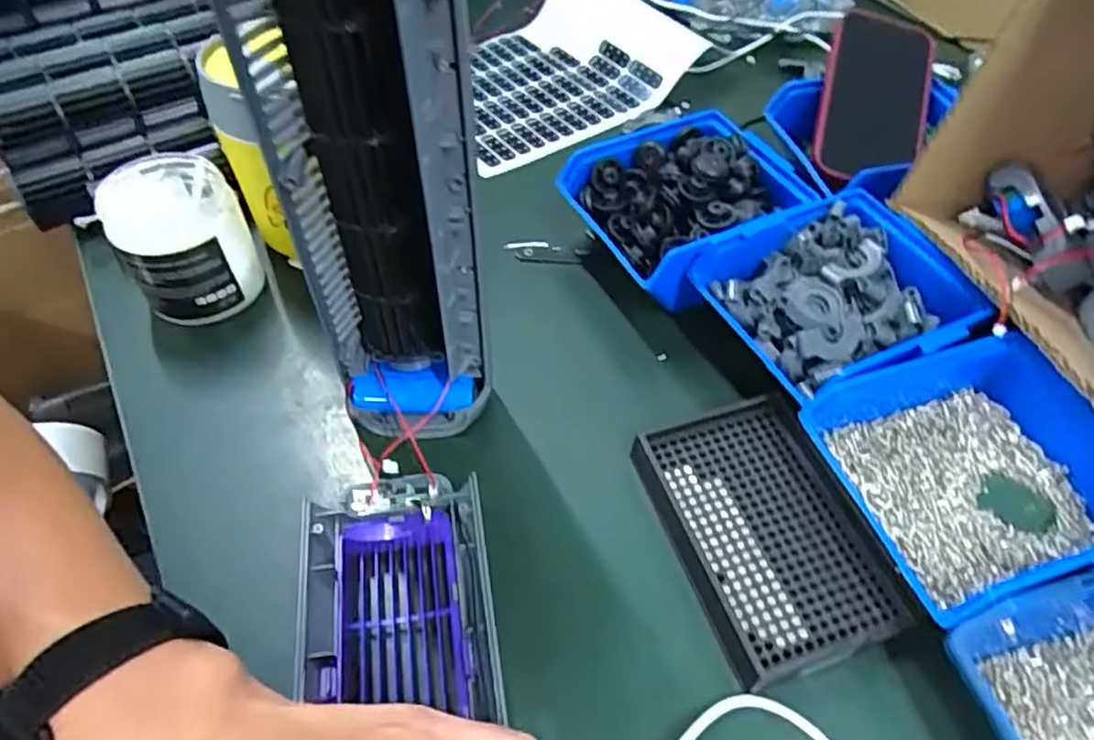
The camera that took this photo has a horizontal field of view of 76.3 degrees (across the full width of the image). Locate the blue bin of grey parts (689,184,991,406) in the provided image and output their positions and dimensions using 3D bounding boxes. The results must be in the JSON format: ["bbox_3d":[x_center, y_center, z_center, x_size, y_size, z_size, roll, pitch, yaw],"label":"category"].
[{"bbox_3d":[0.171,-0.039,0.414,0.131,0.051,0.120,-22,55,-17],"label":"blue bin of grey parts"}]

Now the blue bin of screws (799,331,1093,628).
[{"bbox_3d":[0.212,0.053,0.343,0.131,0.054,0.115,-15,54,-12],"label":"blue bin of screws"}]

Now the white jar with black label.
[{"bbox_3d":[-0.225,-0.078,0.438,0.073,0.087,0.073,0,52,-1],"label":"white jar with black label"}]

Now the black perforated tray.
[{"bbox_3d":[0.113,0.080,0.356,0.096,0.013,0.134,-14,54,-12],"label":"black perforated tray"}]

